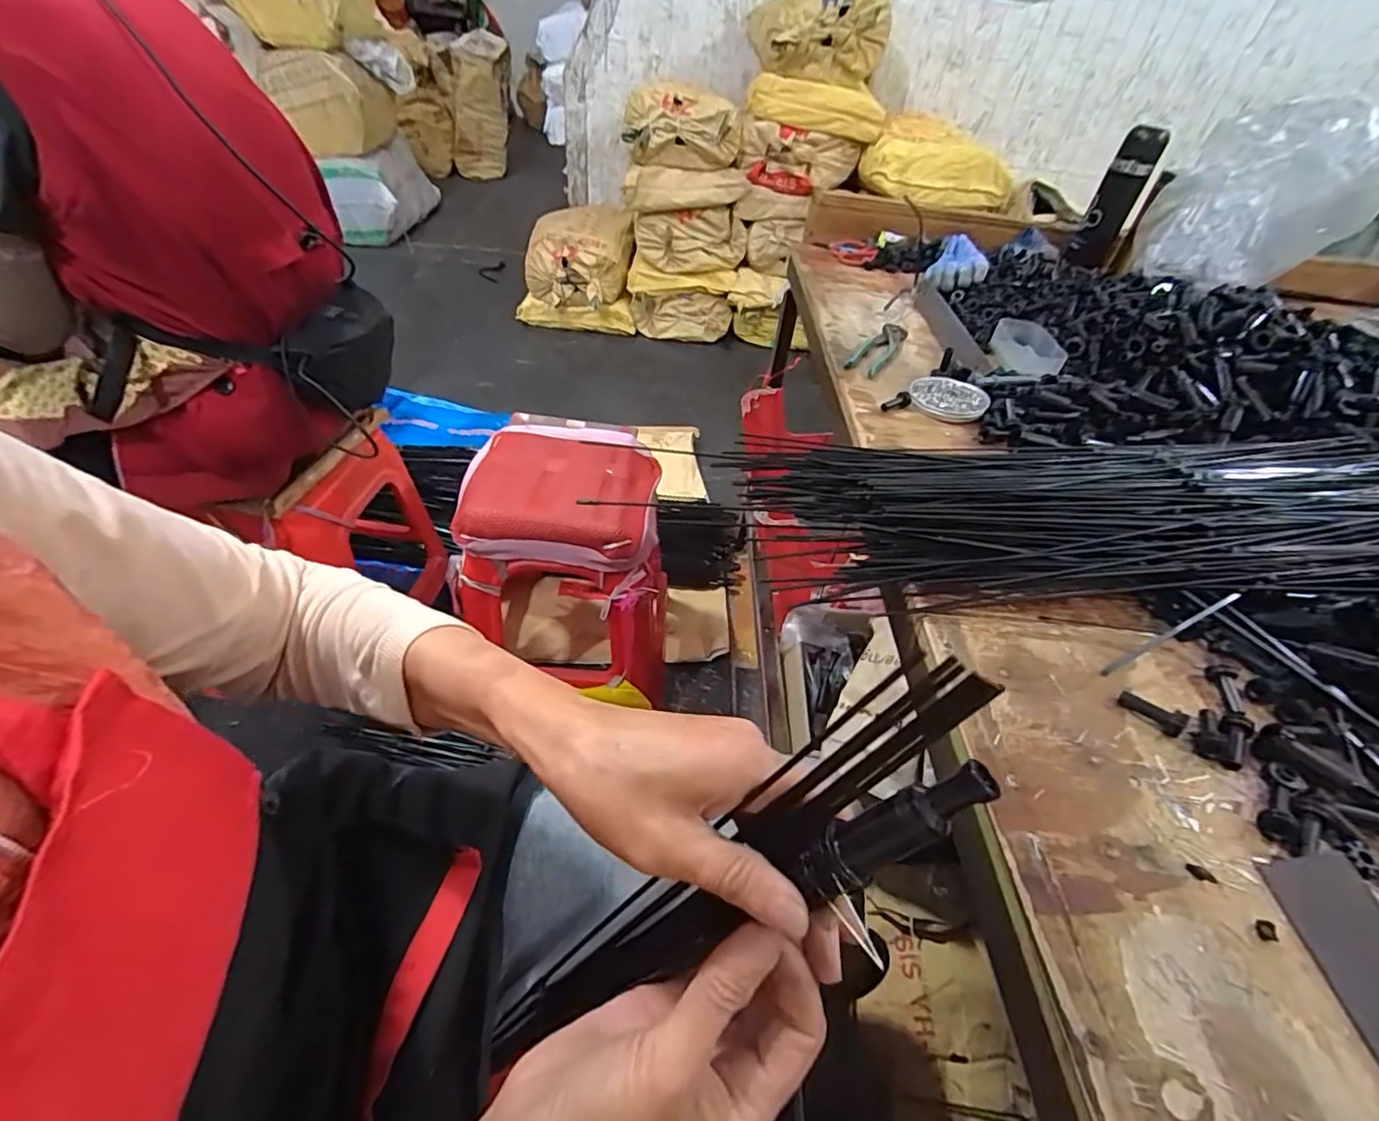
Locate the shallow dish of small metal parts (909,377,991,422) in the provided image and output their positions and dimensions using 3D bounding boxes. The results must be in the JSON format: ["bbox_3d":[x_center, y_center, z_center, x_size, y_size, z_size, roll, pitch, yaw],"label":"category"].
[{"bbox_3d":[0.309,-0.195,0.707,0.087,0.017,0.087,4,45,-4],"label":"shallow dish of small metal parts"}]

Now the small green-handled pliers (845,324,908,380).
[{"bbox_3d":[0.254,-0.285,0.788,0.043,0.014,0.155,27,48,19],"label":"small green-handled pliers"}]

